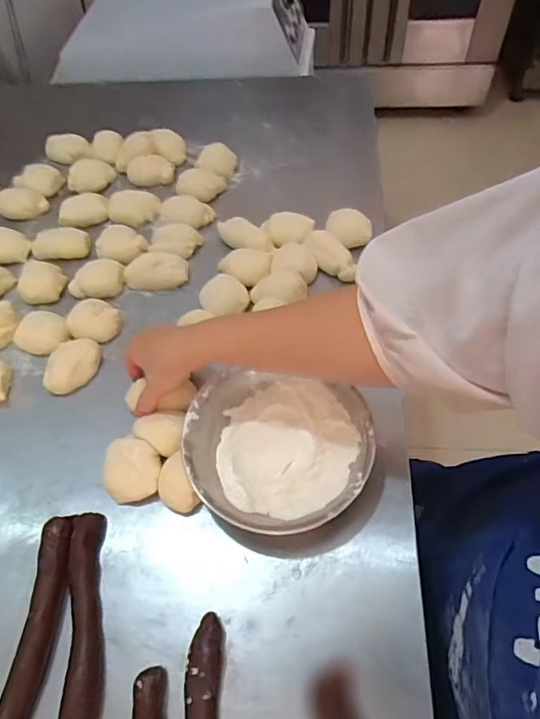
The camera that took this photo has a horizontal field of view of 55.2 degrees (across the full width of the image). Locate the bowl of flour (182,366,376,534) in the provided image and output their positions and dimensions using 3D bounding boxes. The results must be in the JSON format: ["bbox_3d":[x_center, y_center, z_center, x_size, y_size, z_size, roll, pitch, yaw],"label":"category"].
[{"bbox_3d":[0.008,0.091,0.539,0.188,0.050,0.180,-2,58,3],"label":"bowl of flour"}]

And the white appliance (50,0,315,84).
[{"bbox_3d":[-0.187,-0.709,1.127,0.553,0.177,0.201,3,58,6],"label":"white appliance"}]

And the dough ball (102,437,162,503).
[{"bbox_3d":[-0.147,0.117,0.551,0.060,0.034,0.062,-2,58,3],"label":"dough ball"}]

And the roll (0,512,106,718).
[{"bbox_3d":[-0.186,0.261,0.461,0.080,0.032,0.237,0,58,5],"label":"roll"}]

